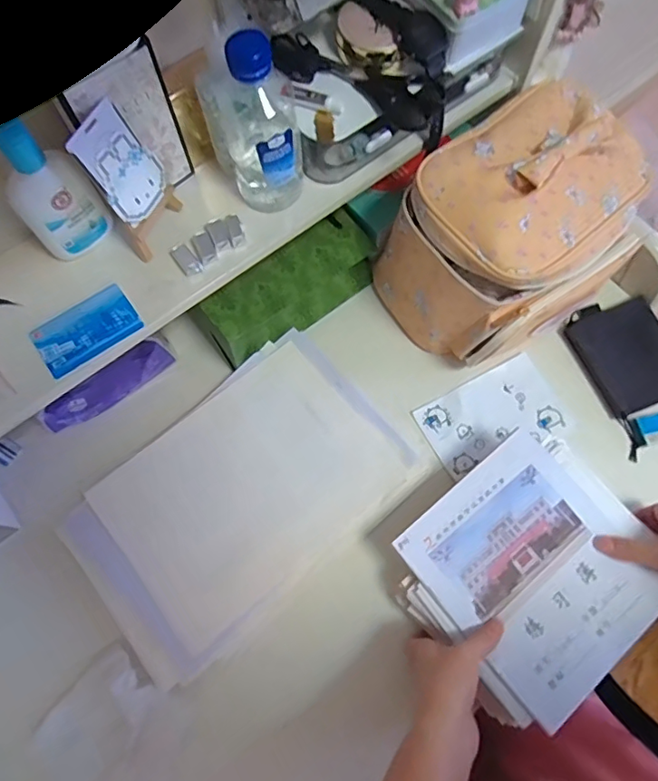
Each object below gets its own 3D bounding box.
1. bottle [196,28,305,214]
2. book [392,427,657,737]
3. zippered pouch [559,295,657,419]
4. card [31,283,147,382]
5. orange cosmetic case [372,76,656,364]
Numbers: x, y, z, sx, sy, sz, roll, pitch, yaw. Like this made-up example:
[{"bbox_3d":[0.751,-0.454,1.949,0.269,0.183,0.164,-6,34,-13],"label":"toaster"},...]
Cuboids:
[{"bbox_3d":[-0.064,-0.223,0.446,0.077,0.150,0.071,-16,71,-5],"label":"bottle"},{"bbox_3d":[0.181,0.154,0.467,0.169,0.013,0.186,-39,74,-12],"label":"book"},{"bbox_3d":[0.336,-0.042,0.602,0.107,0.014,0.127,-22,71,-7],"label":"zippered pouch"},{"bbox_3d":[-0.210,-0.053,0.459,0.085,0.004,0.054,-34,73,-11],"label":"card"},{"bbox_3d":[0.196,-0.161,0.547,0.246,0.188,0.186,-39,74,-12],"label":"orange cosmetic case"}]

